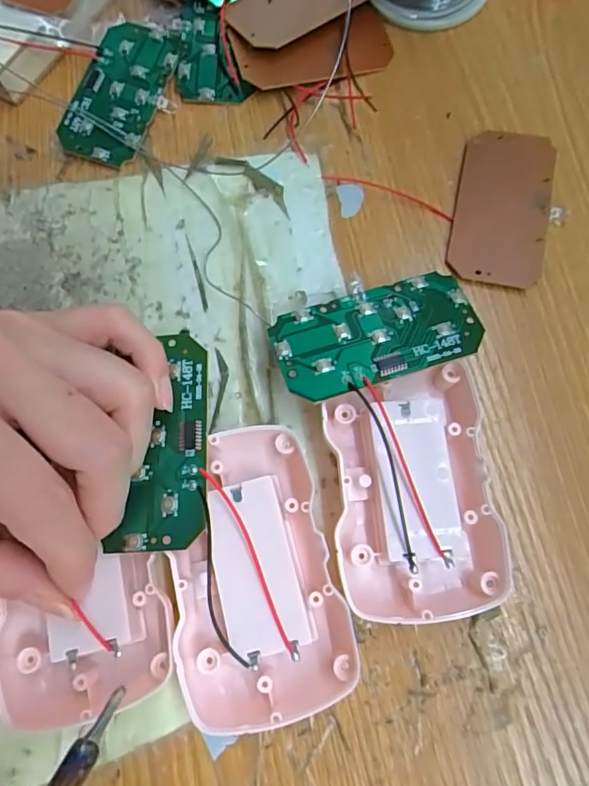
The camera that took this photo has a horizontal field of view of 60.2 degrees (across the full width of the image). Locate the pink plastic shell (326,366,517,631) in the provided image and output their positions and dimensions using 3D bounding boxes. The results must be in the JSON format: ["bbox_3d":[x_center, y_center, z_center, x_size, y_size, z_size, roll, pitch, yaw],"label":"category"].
[{"bbox_3d":[0.040,0.032,0.176,0.053,0.018,0.082,-5,74,0],"label":"pink plastic shell"}]

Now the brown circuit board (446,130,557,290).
[{"bbox_3d":[0.088,-0.079,0.215,0.037,0.005,0.073,13,74,5],"label":"brown circuit board"}]

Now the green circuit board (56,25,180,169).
[{"bbox_3d":[-0.081,-0.140,0.236,0.037,0.008,0.073,17,75,6],"label":"green circuit board"}]

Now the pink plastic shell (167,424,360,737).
[{"bbox_3d":[-0.012,0.058,0.168,0.052,0.023,0.088,-8,74,-1],"label":"pink plastic shell"}]

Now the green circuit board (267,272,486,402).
[{"bbox_3d":[0.030,-0.021,0.183,0.073,0.004,0.036,-16,66,-7],"label":"green circuit board"}]

